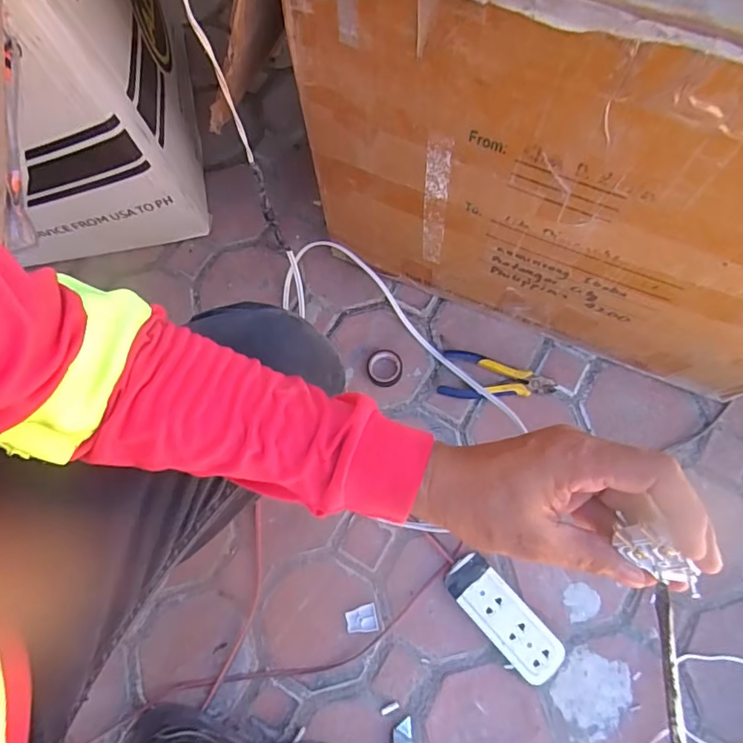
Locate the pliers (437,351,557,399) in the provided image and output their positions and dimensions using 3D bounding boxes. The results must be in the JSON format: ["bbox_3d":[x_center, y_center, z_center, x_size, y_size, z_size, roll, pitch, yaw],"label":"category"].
[{"bbox_3d":[0.172,0.006,0.701,0.150,0.016,0.065,4,73,3],"label":"pliers"}]

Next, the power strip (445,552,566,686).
[{"bbox_3d":[0.159,0.297,0.619,0.059,0.031,0.157,-42,76,-10],"label":"power strip"}]

